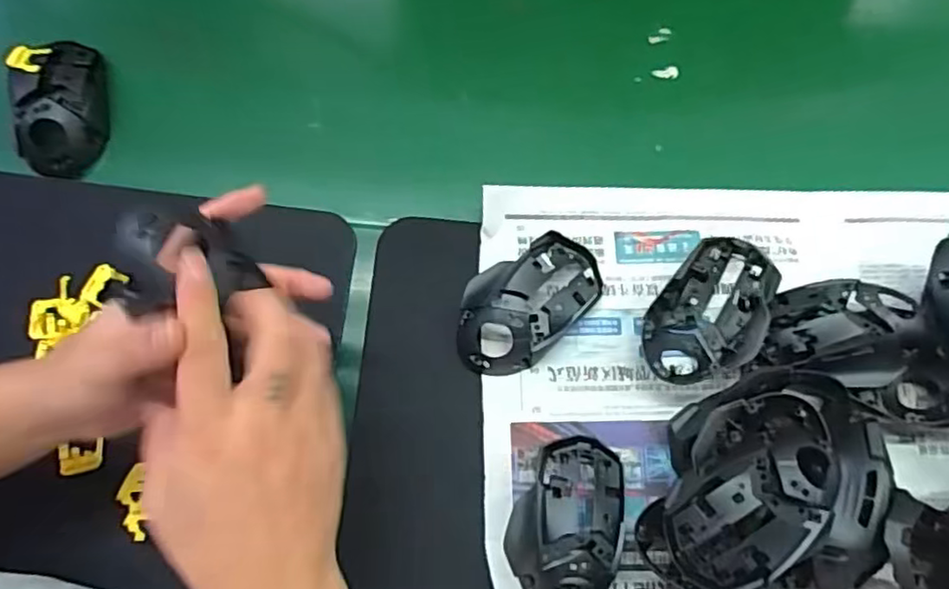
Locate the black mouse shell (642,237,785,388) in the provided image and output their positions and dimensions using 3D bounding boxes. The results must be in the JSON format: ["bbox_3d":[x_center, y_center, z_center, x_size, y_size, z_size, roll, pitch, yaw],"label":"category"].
[{"bbox_3d":[0.164,0.013,0.454,0.066,0.049,0.108,34,76,6],"label":"black mouse shell"}]

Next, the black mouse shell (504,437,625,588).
[{"bbox_3d":[0.062,0.152,0.423,0.069,0.030,0.116,16,74,2],"label":"black mouse shell"}]

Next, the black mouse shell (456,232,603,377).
[{"bbox_3d":[0.037,0.005,0.462,0.116,0.033,0.071,-39,80,-12],"label":"black mouse shell"}]

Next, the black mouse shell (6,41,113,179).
[{"bbox_3d":[-0.325,-0.148,0.504,0.066,0.039,0.117,-1,75,-3],"label":"black mouse shell"}]

